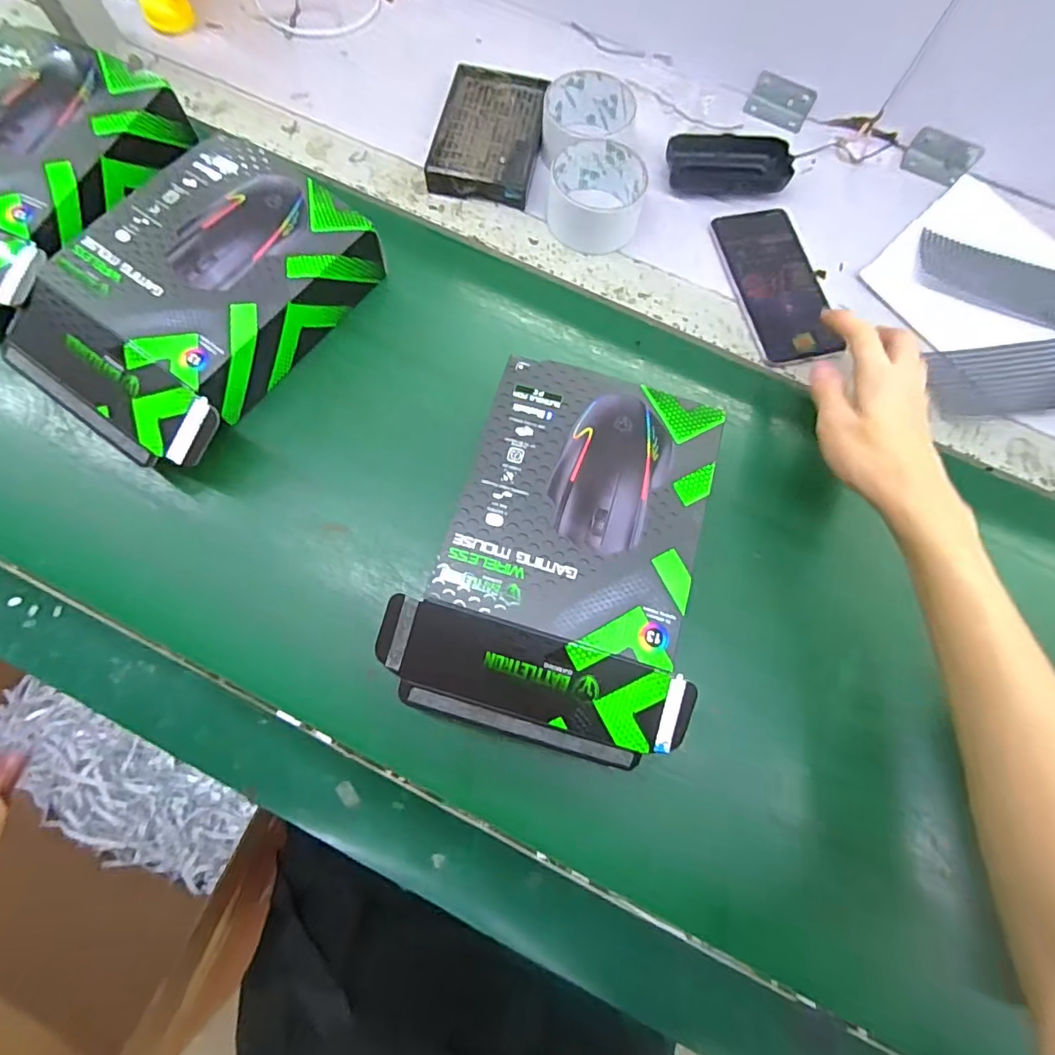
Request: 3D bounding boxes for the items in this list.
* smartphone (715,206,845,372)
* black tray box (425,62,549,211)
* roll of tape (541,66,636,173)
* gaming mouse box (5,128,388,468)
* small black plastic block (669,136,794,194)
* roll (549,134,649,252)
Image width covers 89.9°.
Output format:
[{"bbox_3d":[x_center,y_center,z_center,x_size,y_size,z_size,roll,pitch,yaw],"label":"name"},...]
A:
[{"bbox_3d":[0.217,-0.212,0.459,0.075,0.007,0.153,-9,75,-4],"label":"smartphone"},{"bbox_3d":[-0.034,-0.364,0.490,0.090,0.023,0.139,9,74,1],"label":"black tray box"},{"bbox_3d":[0.056,-0.374,0.487,0.082,0.037,0.082,1,74,-2],"label":"roll of tape"},{"bbox_3d":[-0.248,-0.173,0.407,0.167,0.060,0.238,33,76,7],"label":"gaming mouse box"},{"bbox_3d":[0.184,-0.337,0.488,0.107,0.022,0.053,5,74,-1],"label":"small black plastic block"},{"bbox_3d":[0.060,-0.289,0.464,0.080,0.038,0.083,14,74,2],"label":"roll"}]

